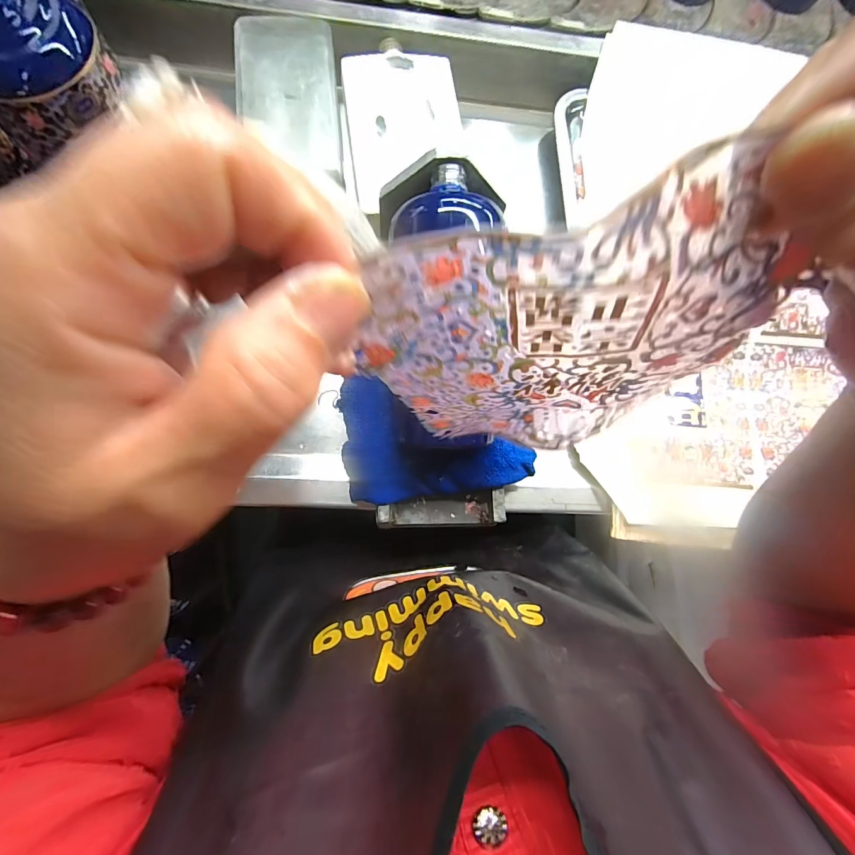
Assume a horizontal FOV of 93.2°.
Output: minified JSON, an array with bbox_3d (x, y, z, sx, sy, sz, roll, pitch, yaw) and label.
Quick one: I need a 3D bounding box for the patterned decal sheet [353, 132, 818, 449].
[{"bbox_3d":[0.042,-0.025,0.137,0.110,0.130,0.019,-6,70,17],"label":"patterned decal sheet"}]

